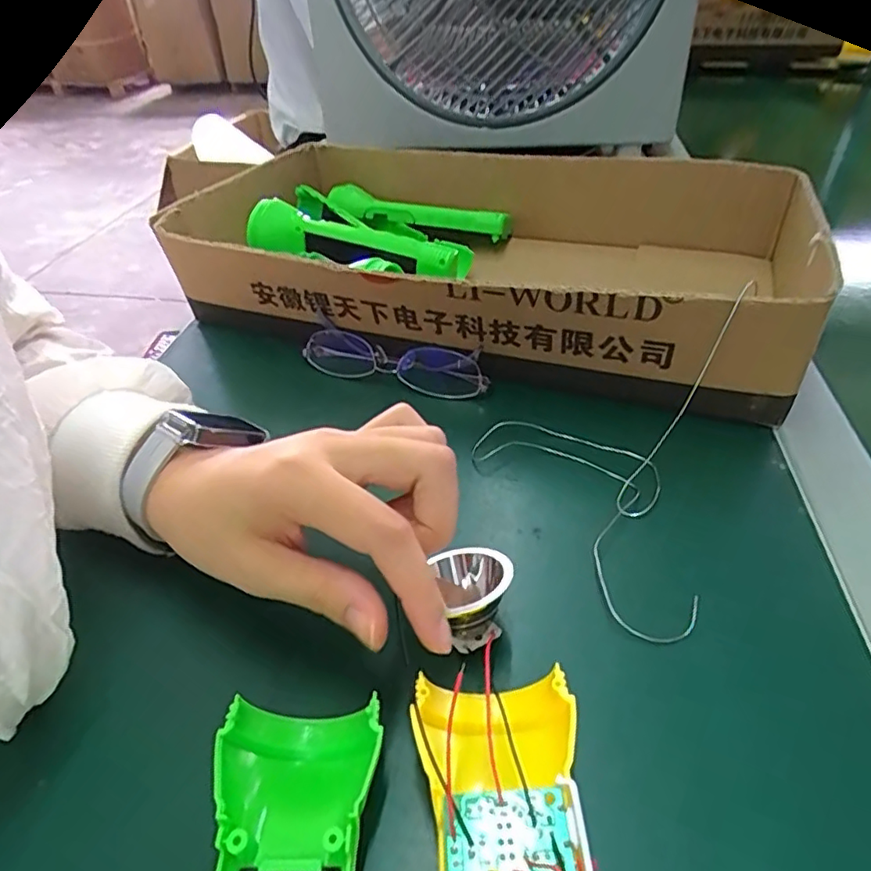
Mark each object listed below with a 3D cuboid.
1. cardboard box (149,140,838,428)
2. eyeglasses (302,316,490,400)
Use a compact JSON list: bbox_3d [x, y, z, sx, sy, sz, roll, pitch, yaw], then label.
[{"bbox_3d":[0.040,-0.137,0.433,0.408,0.079,0.242,15,44,21],"label":"cardboard box"},{"bbox_3d":[-0.029,-0.047,0.377,0.126,0.029,0.022,13,44,19],"label":"eyeglasses"}]

